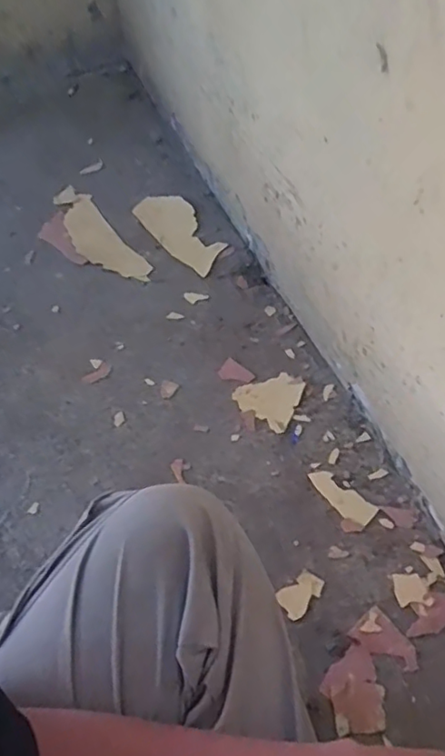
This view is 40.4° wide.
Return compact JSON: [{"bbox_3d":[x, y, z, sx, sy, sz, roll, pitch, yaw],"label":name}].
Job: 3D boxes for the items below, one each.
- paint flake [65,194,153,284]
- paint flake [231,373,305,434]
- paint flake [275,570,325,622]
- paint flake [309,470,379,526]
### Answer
[{"bbox_3d":[-0.198,-0.219,0.976,0.073,0.015,0.221,-30,58,-17],"label":"paint flake"},{"bbox_3d":[0.065,0.022,0.792,0.082,0.007,0.079,33,67,19],"label":"paint flake"},{"bbox_3d":[0.087,0.236,0.662,0.053,0.004,0.034,-34,65,-15],"label":"paint flake"},{"bbox_3d":[0.140,0.140,0.714,0.085,0.004,0.033,39,69,21],"label":"paint flake"}]

